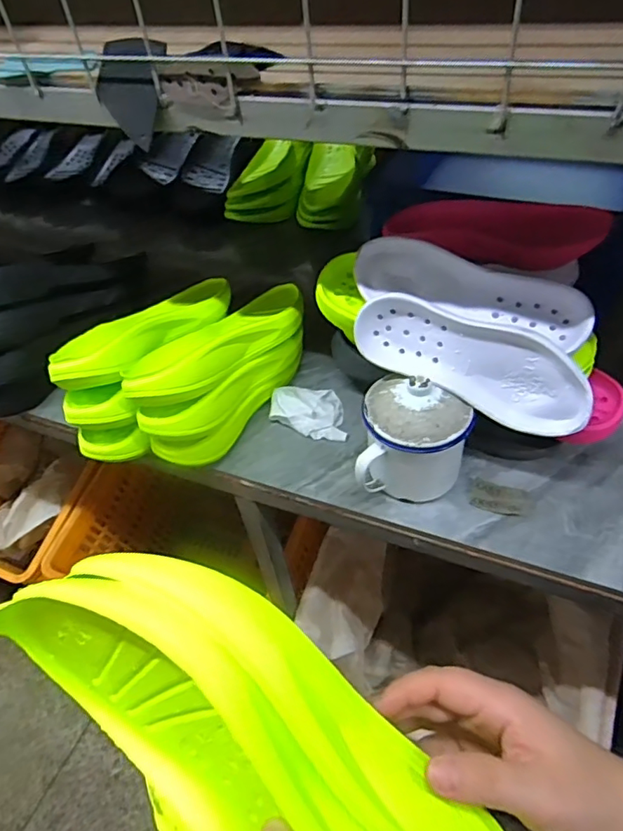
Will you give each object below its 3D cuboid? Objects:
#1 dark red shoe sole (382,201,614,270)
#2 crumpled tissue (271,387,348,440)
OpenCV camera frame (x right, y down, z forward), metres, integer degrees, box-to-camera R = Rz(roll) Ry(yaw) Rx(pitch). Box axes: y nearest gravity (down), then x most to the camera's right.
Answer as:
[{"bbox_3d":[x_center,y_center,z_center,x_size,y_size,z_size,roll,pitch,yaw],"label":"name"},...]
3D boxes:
[{"bbox_3d":[0.207,-0.217,0.621,0.235,0.047,0.087,26,55,27],"label":"dark red shoe sole"},{"bbox_3d":[-0.004,-0.003,0.675,0.093,0.017,0.081,0,47,7],"label":"crumpled tissue"}]

